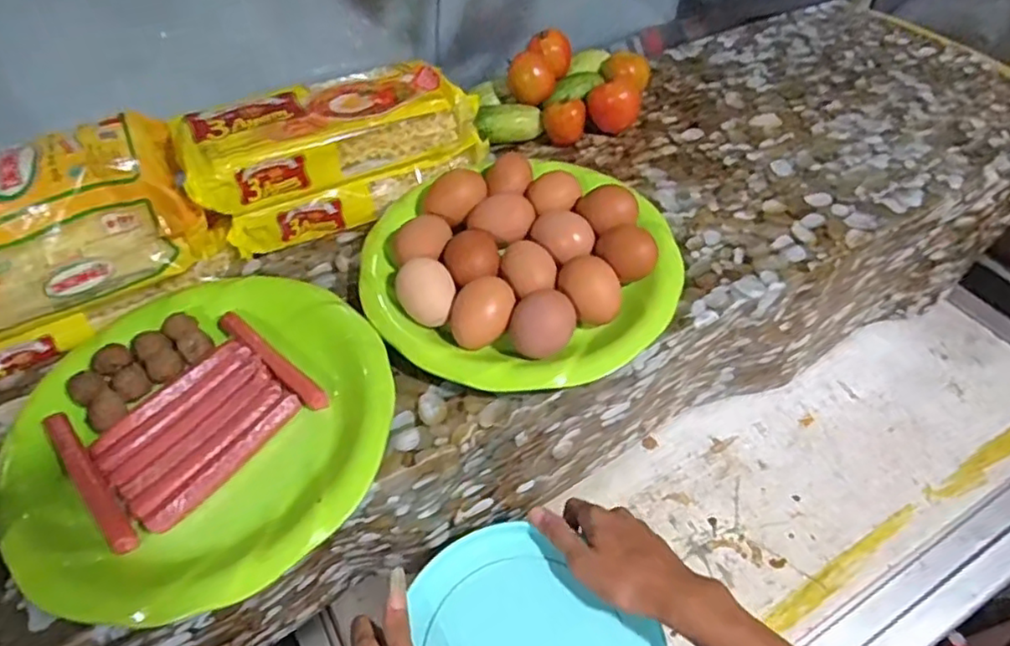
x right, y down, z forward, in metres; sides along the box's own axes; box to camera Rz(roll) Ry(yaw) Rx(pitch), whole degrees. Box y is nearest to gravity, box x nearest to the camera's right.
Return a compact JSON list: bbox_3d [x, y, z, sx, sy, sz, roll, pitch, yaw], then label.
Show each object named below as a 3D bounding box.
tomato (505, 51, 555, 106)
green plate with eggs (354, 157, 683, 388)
[{"bbox_3d":[0.025,-0.237,0.610,0.043,0.036,0.036,9,53,6],"label":"tomato"},{"bbox_3d":[0.011,-0.050,0.488,0.219,0.046,0.220,1,52,-1],"label":"green plate with eggs"}]

